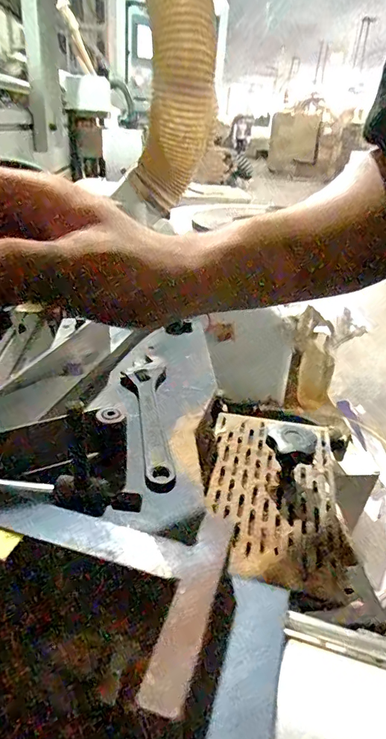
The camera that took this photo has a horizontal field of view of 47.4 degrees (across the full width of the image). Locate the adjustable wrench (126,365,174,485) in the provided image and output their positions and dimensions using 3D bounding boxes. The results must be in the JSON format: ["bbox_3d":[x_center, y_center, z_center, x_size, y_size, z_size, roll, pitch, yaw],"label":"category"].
[{"bbox_3d":[-0.039,0.041,0.404,0.033,0.010,0.164,-1,29,-10],"label":"adjustable wrench"}]

